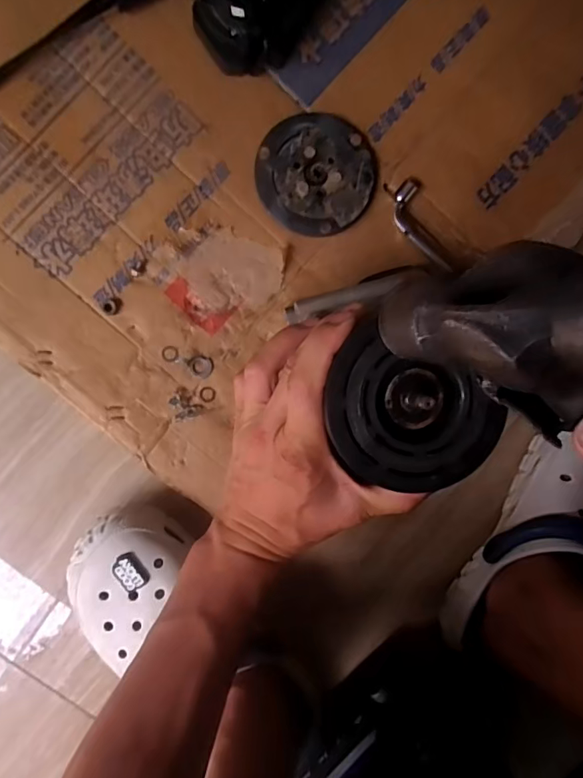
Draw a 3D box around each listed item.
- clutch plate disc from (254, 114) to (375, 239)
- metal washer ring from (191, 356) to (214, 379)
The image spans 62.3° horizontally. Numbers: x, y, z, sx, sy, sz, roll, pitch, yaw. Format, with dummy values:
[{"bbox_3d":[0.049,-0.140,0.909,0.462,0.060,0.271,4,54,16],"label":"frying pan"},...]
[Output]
[{"bbox_3d":[0.022,-0.186,0.414,0.098,0.014,0.101,-1,94,-7],"label":"clutch plate disc"},{"bbox_3d":[-0.079,-0.019,0.423,0.020,0.004,0.019,0,94,-4],"label":"metal washer ring"}]

